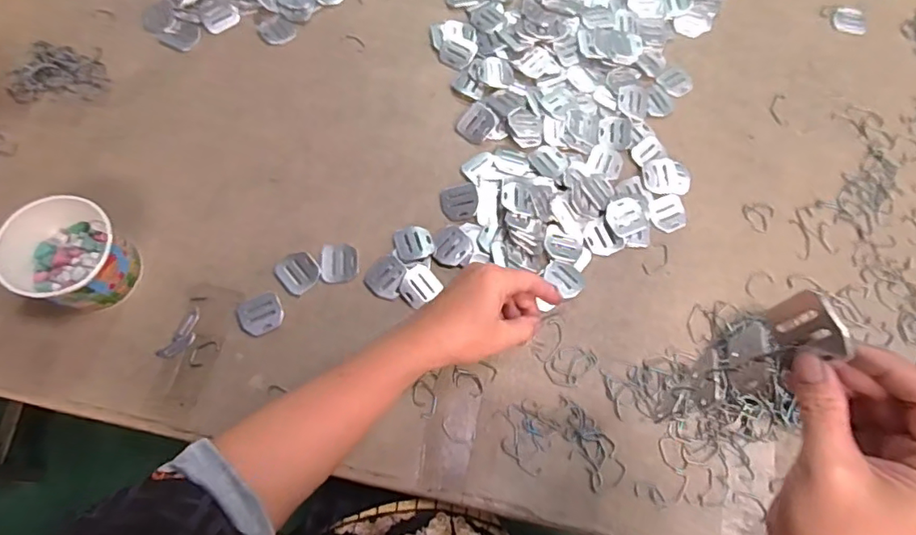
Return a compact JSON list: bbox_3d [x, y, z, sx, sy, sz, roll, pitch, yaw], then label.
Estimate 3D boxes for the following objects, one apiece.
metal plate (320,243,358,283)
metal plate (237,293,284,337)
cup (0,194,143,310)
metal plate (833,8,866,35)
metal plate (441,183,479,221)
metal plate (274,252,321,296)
[{"bbox_3d":[-0.120,-0.006,0.552,0.037,0.004,0.039,-6,69,-5],"label":"metal plate"},{"bbox_3d":[-0.189,0.044,0.524,0.042,0.004,0.036,-30,73,-13],"label":"metal plate"},{"bbox_3d":[-0.351,-0.007,0.499,0.094,0.071,0.100,-42,76,-17],"label":"cup"},{"bbox_3d":[0.493,-0.313,0.692,0.042,0.005,0.042,1,69,-2],"label":"metal plate"},{"bbox_3d":[0.002,-0.070,0.575,0.038,0.007,0.040,-12,73,1],"label":"metal plate"},{"bbox_3d":[-0.158,0.004,0.539,0.041,0.004,0.038,40,72,12],"label":"metal plate"}]

